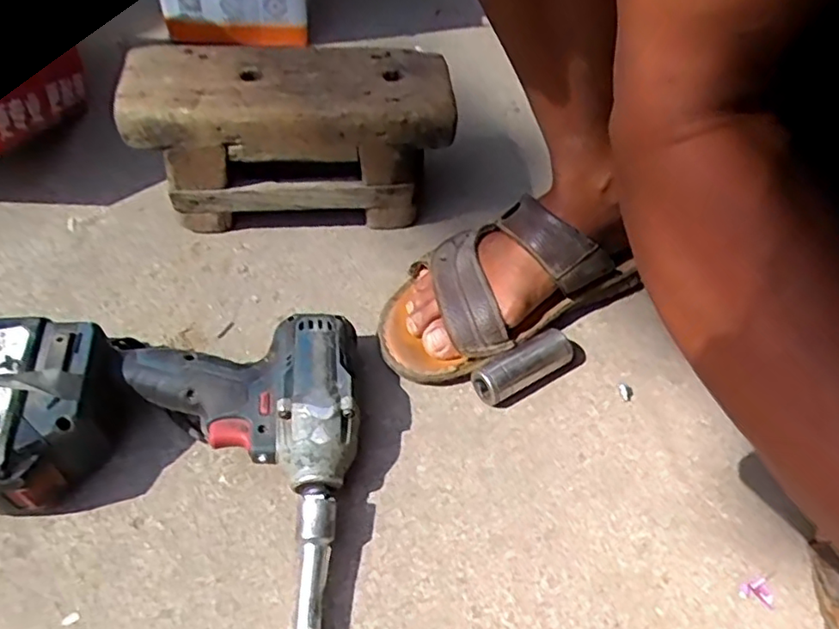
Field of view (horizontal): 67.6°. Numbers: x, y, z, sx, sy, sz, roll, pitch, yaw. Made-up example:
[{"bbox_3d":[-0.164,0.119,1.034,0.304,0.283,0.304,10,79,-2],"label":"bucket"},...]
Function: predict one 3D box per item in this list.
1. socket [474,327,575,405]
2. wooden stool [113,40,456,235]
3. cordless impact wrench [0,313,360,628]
[{"bbox_3d":[0.081,0.042,0.489,0.081,0.025,0.030,-25,59,-22],"label":"socket"},{"bbox_3d":[-0.105,-0.161,0.533,0.250,0.133,0.108,-6,54,-10],"label":"wooden stool"},{"bbox_3d":[-0.163,0.105,0.381,0.235,0.088,0.251,5,53,-1],"label":"cordless impact wrench"}]

